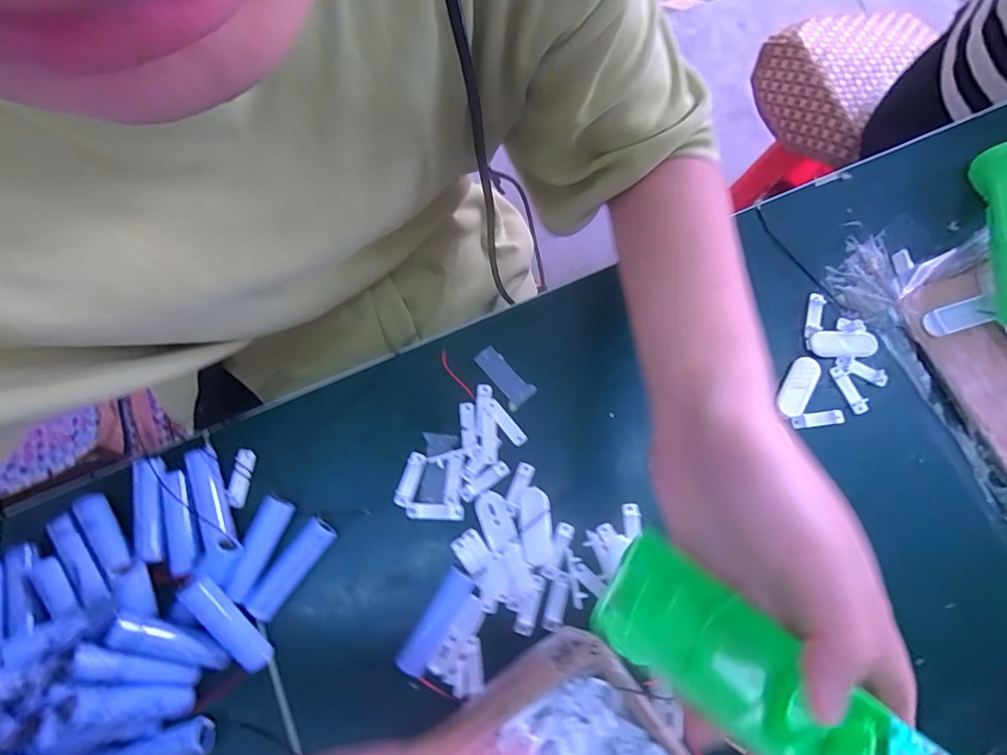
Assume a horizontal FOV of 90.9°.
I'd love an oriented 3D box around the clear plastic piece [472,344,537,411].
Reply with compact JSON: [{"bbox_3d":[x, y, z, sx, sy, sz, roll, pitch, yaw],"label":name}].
[{"bbox_3d":[-0.001,0.000,0.366,0.023,0.006,0.049,-43,78,-10],"label":"clear plastic piece"}]

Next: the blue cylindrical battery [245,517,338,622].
[{"bbox_3d":[-0.138,0.124,0.325,0.020,0.017,0.067,35,78,10],"label":"blue cylindrical battery"}]

